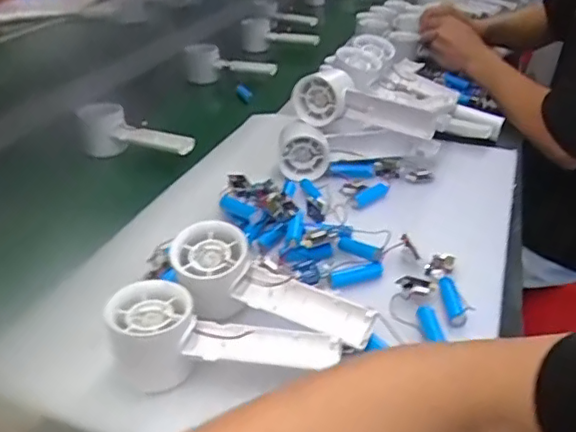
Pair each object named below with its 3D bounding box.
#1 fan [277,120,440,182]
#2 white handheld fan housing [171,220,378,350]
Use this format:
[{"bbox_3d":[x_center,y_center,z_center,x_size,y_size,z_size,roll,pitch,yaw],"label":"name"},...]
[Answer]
[{"bbox_3d":[0.083,-0.076,0.674,0.187,0.050,0.047,0,31,-2],"label":"fan"},{"bbox_3d":[-0.016,0.060,0.445,0.160,0.054,0.053,24,36,9],"label":"white handheld fan housing"}]

